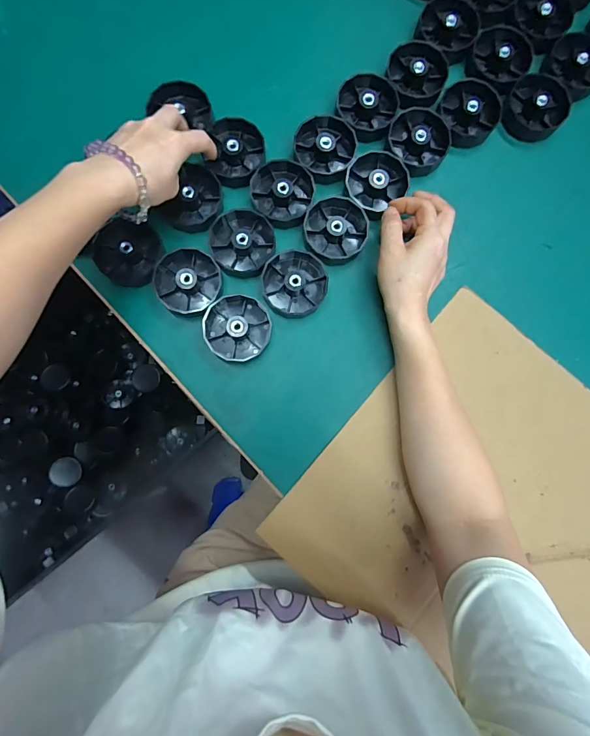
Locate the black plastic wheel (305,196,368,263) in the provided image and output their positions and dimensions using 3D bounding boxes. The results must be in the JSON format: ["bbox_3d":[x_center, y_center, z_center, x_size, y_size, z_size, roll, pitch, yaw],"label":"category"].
[{"bbox_3d":[0.044,-0.148,0.396,0.067,0.017,0.071,0,84,-2],"label":"black plastic wheel"}]

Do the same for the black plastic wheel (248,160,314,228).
[{"bbox_3d":[-0.014,-0.185,0.397,0.064,0.015,0.069,11,84,0],"label":"black plastic wheel"}]

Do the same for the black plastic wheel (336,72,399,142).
[{"bbox_3d":[0.078,-0.288,0.412,0.065,0.020,0.064,0,84,-2],"label":"black plastic wheel"}]

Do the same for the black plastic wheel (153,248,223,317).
[{"bbox_3d":[-0.110,-0.089,0.385,0.068,0.018,0.067,0,84,-2],"label":"black plastic wheel"}]

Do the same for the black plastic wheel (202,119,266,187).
[{"bbox_3d":[-0.064,-0.232,0.401,0.060,0.022,0.068,-2,86,-1],"label":"black plastic wheel"}]

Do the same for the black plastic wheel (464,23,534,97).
[{"bbox_3d":[0.233,-0.350,0.419,0.065,0.025,0.063,0,84,-2],"label":"black plastic wheel"}]

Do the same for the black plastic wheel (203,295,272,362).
[{"bbox_3d":[-0.059,-0.042,0.383,0.066,0.022,0.066,0,84,-2],"label":"black plastic wheel"}]

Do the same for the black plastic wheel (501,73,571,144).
[{"bbox_3d":[0.267,-0.289,0.414,0.068,0.019,0.066,0,84,-2],"label":"black plastic wheel"}]

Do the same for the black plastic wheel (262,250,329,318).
[{"bbox_3d":[0.001,-0.090,0.389,0.067,0.021,0.069,0,84,-2],"label":"black plastic wheel"}]

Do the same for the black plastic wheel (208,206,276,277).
[{"bbox_3d":[-0.055,-0.133,0.391,0.065,0.018,0.070,0,84,-2],"label":"black plastic wheel"}]

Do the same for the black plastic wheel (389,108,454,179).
[{"bbox_3d":[0.137,-0.251,0.415,0.067,0.029,0.071,0,84,-2],"label":"black plastic wheel"}]

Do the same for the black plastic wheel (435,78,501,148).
[{"bbox_3d":[0.193,-0.285,0.418,0.067,0.021,0.069,0,84,-2],"label":"black plastic wheel"}]

